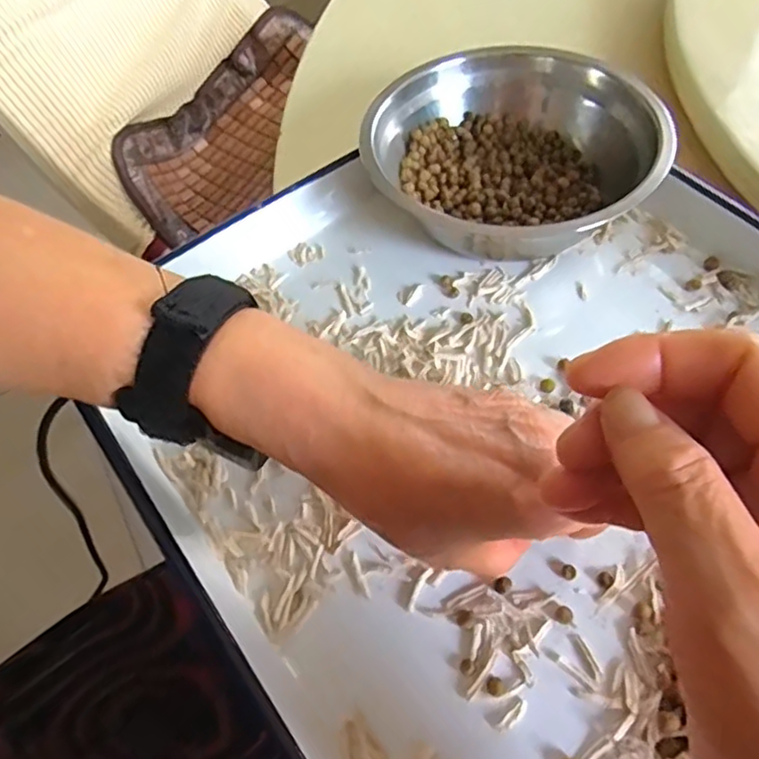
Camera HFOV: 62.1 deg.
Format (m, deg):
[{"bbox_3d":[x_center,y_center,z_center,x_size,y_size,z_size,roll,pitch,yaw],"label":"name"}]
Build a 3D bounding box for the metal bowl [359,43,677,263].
[{"bbox_3d":[0.081,-0.136,0.391,0.150,0.065,0.170,-27,61,-12],"label":"metal bowl"}]

